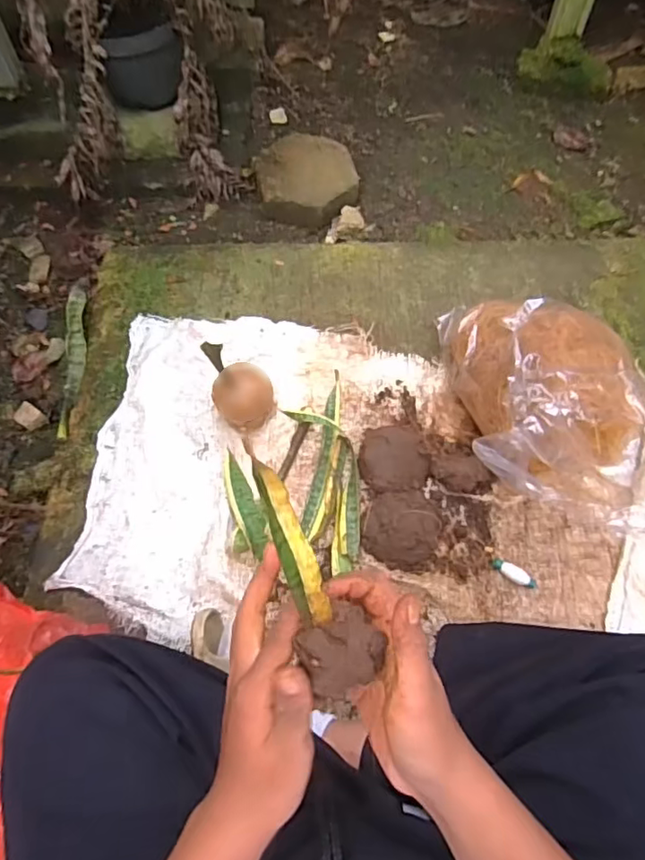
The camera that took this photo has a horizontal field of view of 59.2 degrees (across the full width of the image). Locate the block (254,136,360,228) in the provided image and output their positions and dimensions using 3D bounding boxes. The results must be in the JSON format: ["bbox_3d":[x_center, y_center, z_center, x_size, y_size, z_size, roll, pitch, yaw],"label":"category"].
[{"bbox_3d":[-0.030,-0.494,1.139,0.201,0.079,0.201,0,64,0],"label":"block"}]

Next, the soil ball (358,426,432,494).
[{"bbox_3d":[0.106,0.039,0.826,0.100,0.055,0.107,0,64,0],"label":"soil ball"}]

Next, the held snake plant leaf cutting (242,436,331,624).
[{"bbox_3d":[-0.017,0.059,0.305,0.019,0.128,0.009,-24,29,-11],"label":"held snake plant leaf cutting"}]

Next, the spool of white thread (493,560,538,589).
[{"bbox_3d":[0.260,0.194,0.764,0.061,0.014,0.020,27,67,13],"label":"spool of white thread"}]

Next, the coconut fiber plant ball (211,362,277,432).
[{"bbox_3d":[-0.114,-0.046,0.854,0.094,0.076,0.073,-30,67,-14],"label":"coconut fiber plant ball"}]

